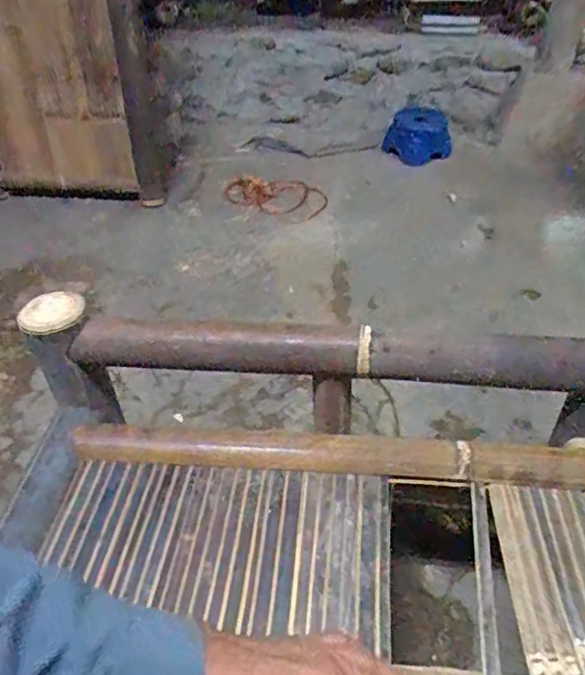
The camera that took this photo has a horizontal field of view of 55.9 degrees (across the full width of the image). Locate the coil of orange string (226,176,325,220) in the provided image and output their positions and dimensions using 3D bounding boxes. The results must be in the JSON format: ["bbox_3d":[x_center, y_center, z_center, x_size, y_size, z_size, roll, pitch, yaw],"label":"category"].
[{"bbox_3d":[-0.050,-0.459,1.746,0.305,0.042,0.211,28,49,28],"label":"coil of orange string"}]

